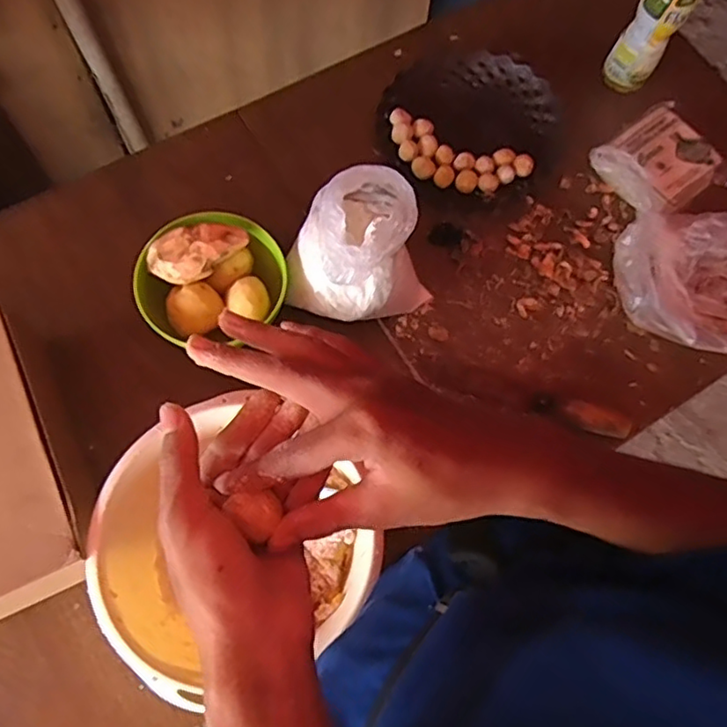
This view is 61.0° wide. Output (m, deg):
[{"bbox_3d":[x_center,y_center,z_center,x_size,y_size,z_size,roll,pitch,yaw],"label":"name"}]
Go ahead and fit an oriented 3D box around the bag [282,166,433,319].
[{"bbox_3d":[-0.008,-0.111,0.646,0.133,0.151,0.123,-40,77,-15],"label":"bag"}]

